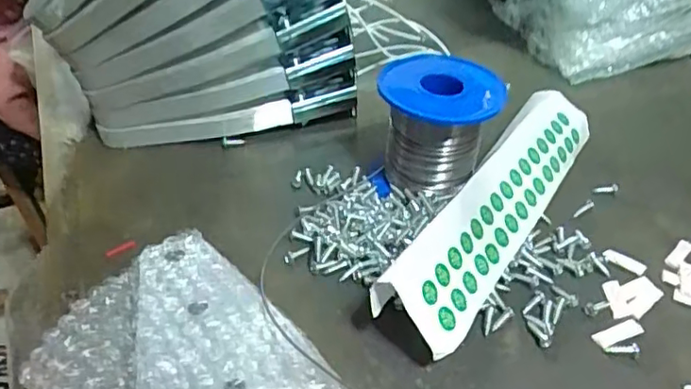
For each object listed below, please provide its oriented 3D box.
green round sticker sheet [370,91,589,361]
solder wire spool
[{"bbox_3d":[0.083,0.000,0.313,0.044,0.018,0.221,55,45,-6],"label":"green round sticker sheet"},{"bbox_3d":[0.048,-0.036,0.326,0.065,0.059,0.060,9,38,7],"label":"solder wire spool"}]

